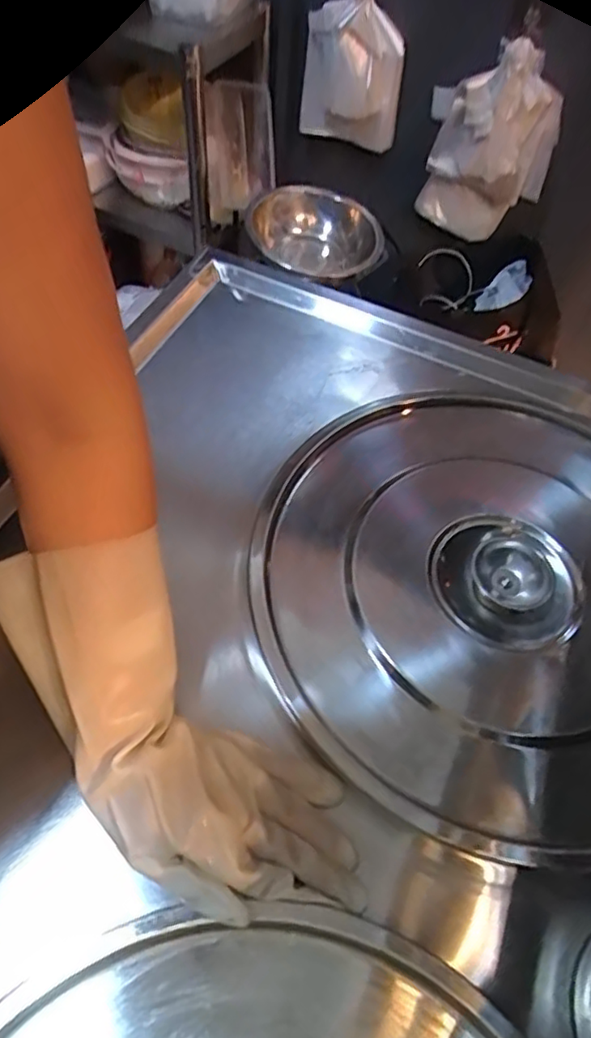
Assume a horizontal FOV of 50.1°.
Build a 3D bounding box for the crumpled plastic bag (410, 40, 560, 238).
[{"bbox_3d":[0.336,-0.644,1.124,0.222,0.307,0.117,18,57,7],"label":"crumpled plastic bag"}]

